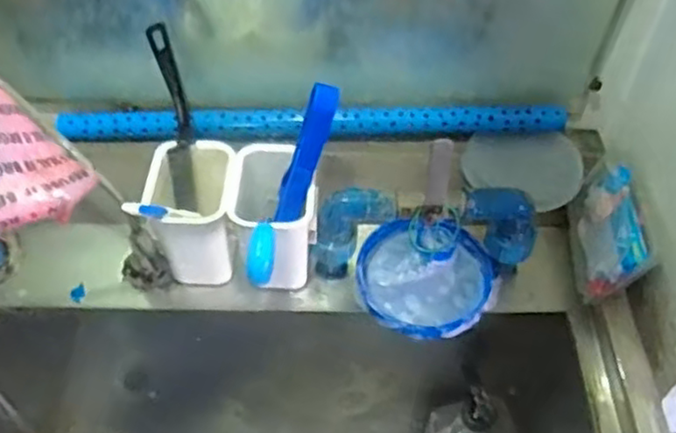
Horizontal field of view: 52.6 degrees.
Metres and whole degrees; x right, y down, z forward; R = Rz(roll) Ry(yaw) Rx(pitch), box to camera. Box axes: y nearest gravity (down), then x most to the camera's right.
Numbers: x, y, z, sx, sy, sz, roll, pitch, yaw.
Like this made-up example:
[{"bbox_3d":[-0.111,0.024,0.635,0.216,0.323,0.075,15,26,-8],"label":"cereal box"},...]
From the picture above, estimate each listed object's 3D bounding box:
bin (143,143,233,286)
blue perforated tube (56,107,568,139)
[{"bbox_3d":[-0.127,0.002,0.630,0.074,0.114,0.088,-5,52,-5],"label":"bin"},{"bbox_3d":[-0.024,-0.089,0.657,0.475,0.029,0.023,1,52,0],"label":"blue perforated tube"}]

